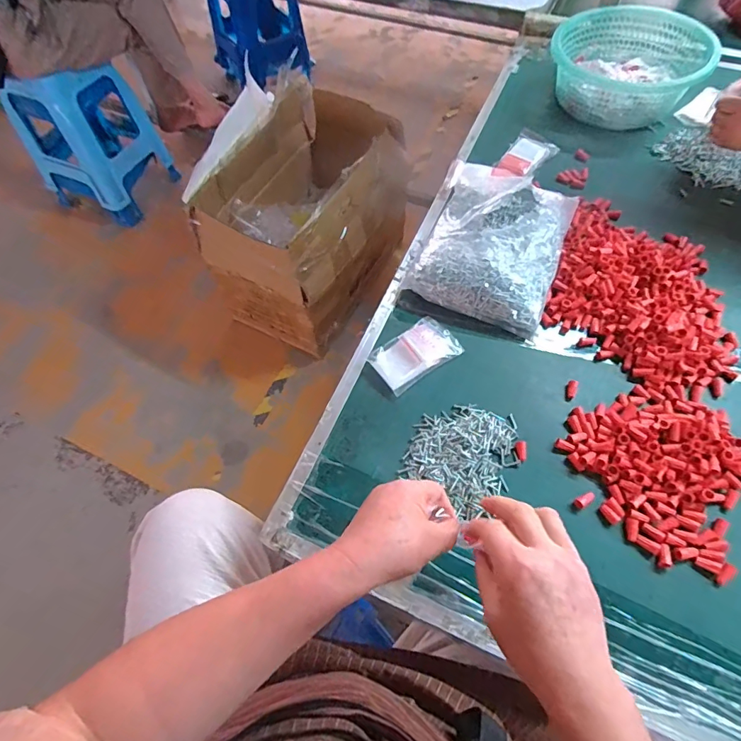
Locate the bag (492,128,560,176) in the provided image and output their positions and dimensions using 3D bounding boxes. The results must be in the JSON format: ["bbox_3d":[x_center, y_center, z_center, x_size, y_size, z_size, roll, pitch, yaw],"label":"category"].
[{"bbox_3d":[0.288,-0.390,0.813,0.077,0.022,0.158,26,64,16],"label":"bag"}]

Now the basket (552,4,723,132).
[{"bbox_3d":[0.493,-0.581,0.864,0.249,0.111,0.257,-1,60,2],"label":"basket"}]

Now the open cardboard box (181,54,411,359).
[{"bbox_3d":[-0.184,-0.509,1.418,0.443,0.465,0.688,23,63,15],"label":"open cardboard box"}]

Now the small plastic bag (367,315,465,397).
[{"bbox_3d":[0.062,-0.024,0.616,0.118,0.008,0.076,-32,64,-15],"label":"small plastic bag"}]

